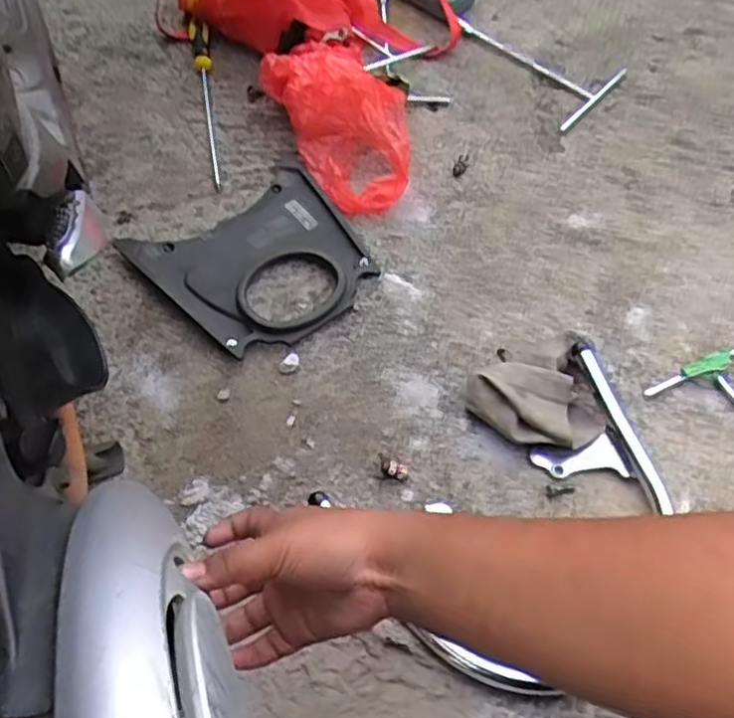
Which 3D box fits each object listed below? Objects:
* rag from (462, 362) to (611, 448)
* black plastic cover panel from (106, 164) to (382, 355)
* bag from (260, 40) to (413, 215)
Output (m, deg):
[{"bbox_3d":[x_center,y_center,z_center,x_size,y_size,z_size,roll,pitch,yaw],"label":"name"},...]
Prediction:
[{"bbox_3d":[0.187,0.045,0.783,0.149,0.054,0.104,12,59,6],"label":"rag"},{"bbox_3d":[-0.142,-0.119,0.897,0.246,0.026,0.233,-30,64,-19],"label":"black plastic cover panel"},{"bbox_3d":[-0.026,-0.339,0.981,0.160,0.095,0.283,-21,61,-14],"label":"bag"}]

